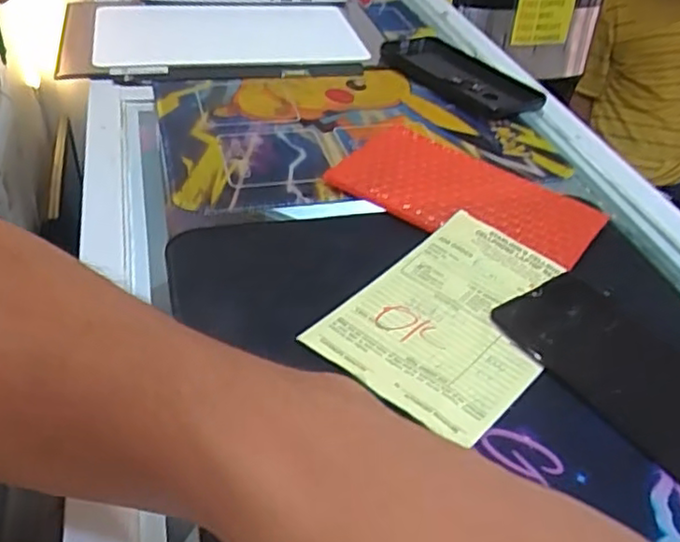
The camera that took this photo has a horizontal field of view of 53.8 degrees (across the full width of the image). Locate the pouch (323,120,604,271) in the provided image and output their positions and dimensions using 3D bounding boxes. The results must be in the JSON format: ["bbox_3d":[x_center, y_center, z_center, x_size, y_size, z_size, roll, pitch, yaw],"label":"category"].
[{"bbox_3d":[0.085,-0.052,0.460,0.173,0.011,0.096,26,43,23],"label":"pouch"}]

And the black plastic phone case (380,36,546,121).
[{"bbox_3d":[0.111,-0.185,0.626,0.075,0.013,0.160,-25,48,-32],"label":"black plastic phone case"}]

